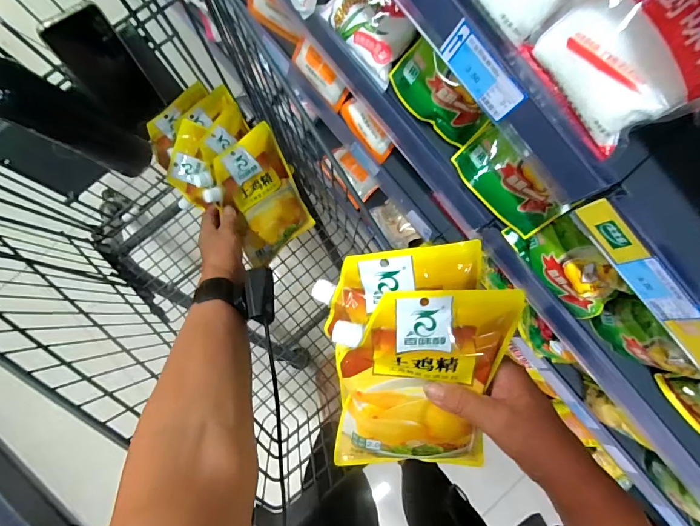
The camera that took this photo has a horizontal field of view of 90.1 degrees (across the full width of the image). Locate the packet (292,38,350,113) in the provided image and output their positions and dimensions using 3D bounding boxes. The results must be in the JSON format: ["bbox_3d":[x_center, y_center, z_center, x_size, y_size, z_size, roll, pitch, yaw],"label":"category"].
[{"bbox_3d":[-0.053,-0.382,0.697,0.140,0.071,0.030,45,62,-4],"label":"packet"}]

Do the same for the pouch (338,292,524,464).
[{"bbox_3d":[0.062,0.115,0.325,0.147,0.025,0.200,0,114,1],"label":"pouch"}]

